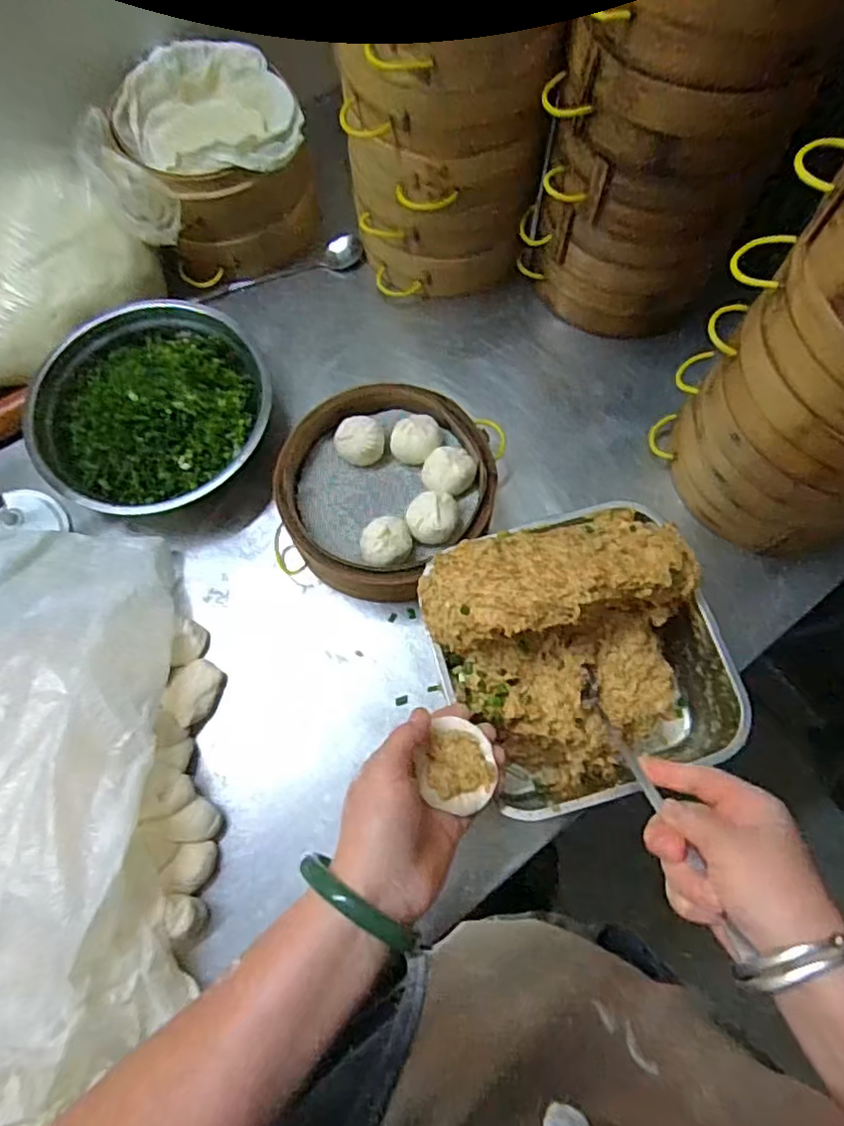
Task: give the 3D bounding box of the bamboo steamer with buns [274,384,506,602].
[{"bbox_3d":[-0.029,-0.061,0.555,0.173,0.069,0.171,15,73,5],"label":"bamboo steamer with buns"}]

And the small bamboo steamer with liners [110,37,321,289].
[{"bbox_3d":[-0.198,-0.390,0.637,0.159,0.127,0.171,-26,74,-8],"label":"small bamboo steamer with liners"}]

